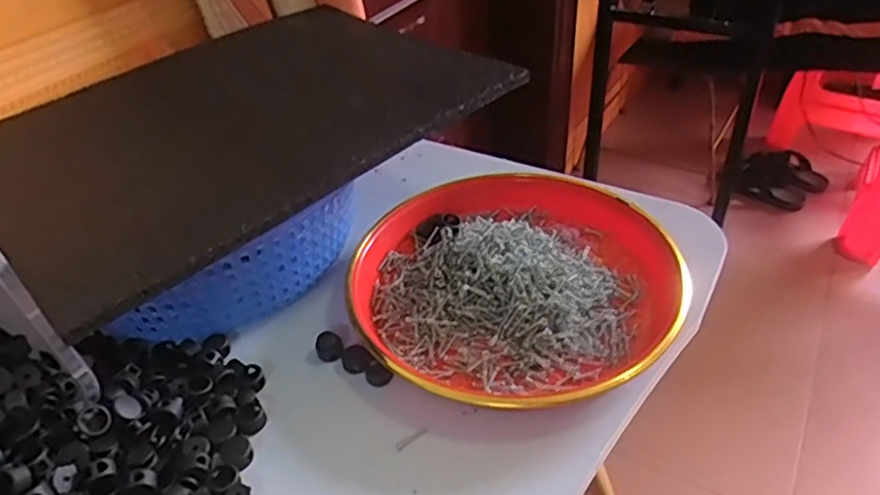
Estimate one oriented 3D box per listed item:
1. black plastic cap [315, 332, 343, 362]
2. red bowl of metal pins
[{"bbox_3d":[-0.072,0.064,0.413,0.017,0.015,0.014,-14,40,-12],"label":"black plastic cap"},{"bbox_3d":[0.046,0.018,0.435,0.210,0.030,0.194,-3,39,2],"label":"red bowl of metal pins"}]

